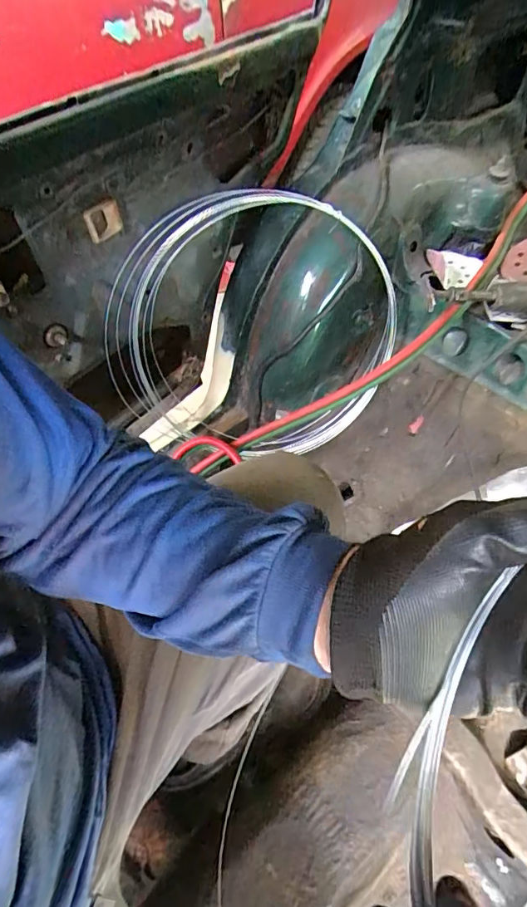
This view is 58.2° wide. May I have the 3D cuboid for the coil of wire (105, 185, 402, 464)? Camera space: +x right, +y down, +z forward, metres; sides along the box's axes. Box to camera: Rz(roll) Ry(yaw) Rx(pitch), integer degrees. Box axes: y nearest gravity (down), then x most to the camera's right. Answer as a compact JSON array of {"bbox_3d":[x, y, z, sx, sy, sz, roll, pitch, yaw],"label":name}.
[{"bbox_3d":[-0.013,-0.190,0.843,0.501,0.487,0.058,-12,36,-4],"label":"coil of wire"}]

